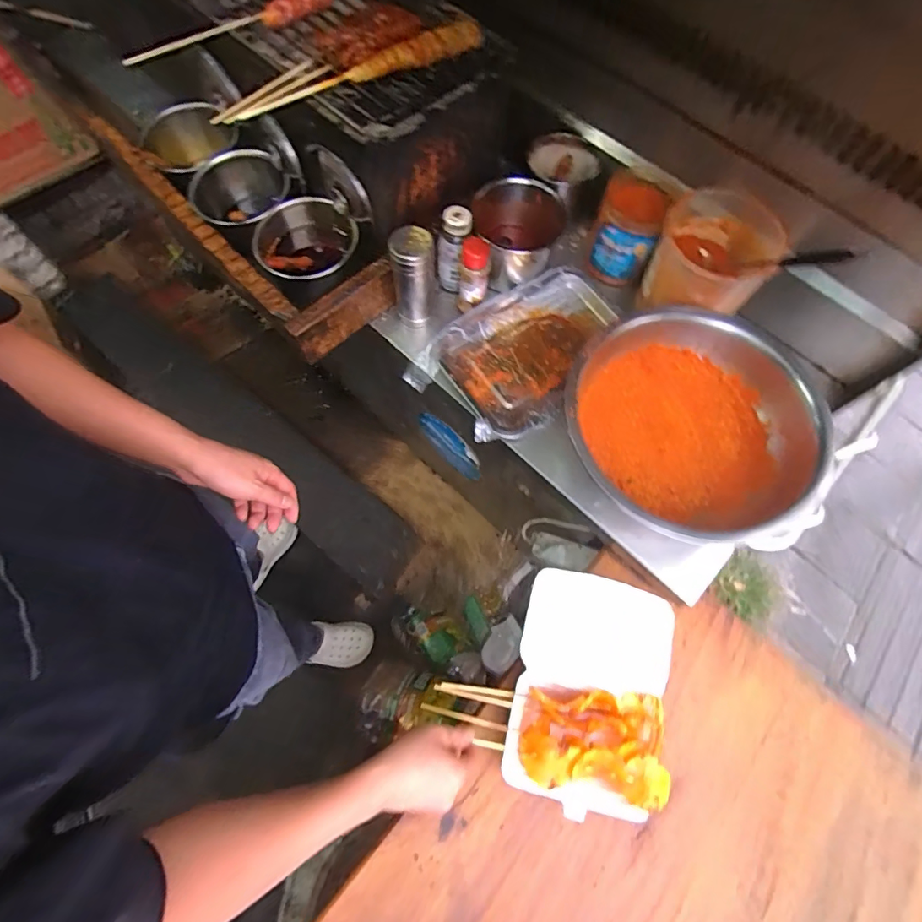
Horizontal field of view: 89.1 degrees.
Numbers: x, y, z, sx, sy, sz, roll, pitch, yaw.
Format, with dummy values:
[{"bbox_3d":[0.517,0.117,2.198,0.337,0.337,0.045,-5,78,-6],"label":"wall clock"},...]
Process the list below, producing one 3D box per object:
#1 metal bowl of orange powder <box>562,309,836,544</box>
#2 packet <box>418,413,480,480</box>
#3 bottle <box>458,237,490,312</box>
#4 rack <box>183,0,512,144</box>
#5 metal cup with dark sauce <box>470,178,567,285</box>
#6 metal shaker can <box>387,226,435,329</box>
[{"bbox_3d":[0.302,-0.054,0.676,0.315,0.103,0.313,1,69,-2],"label":"metal bowl of orange powder"},{"bbox_3d":[-0.030,-0.037,1.088,0.191,0.177,0.011,43,73,12],"label":"packet"},{"bbox_3d":[0.020,-0.297,0.750,0.046,0.110,0.046,-3,70,-4],"label":"bottle"},{"bbox_3d":[-0.303,-0.691,0.690,0.734,0.035,0.264,35,72,10],"label":"rack"},{"bbox_3d":[0.091,-0.384,0.786,0.153,0.088,0.143,1,69,-2],"label":"metal cup with dark sauce"},{"bbox_3d":[-0.074,-0.281,0.733,0.065,0.153,0.062,-2,70,-4],"label":"metal shaker can"}]

